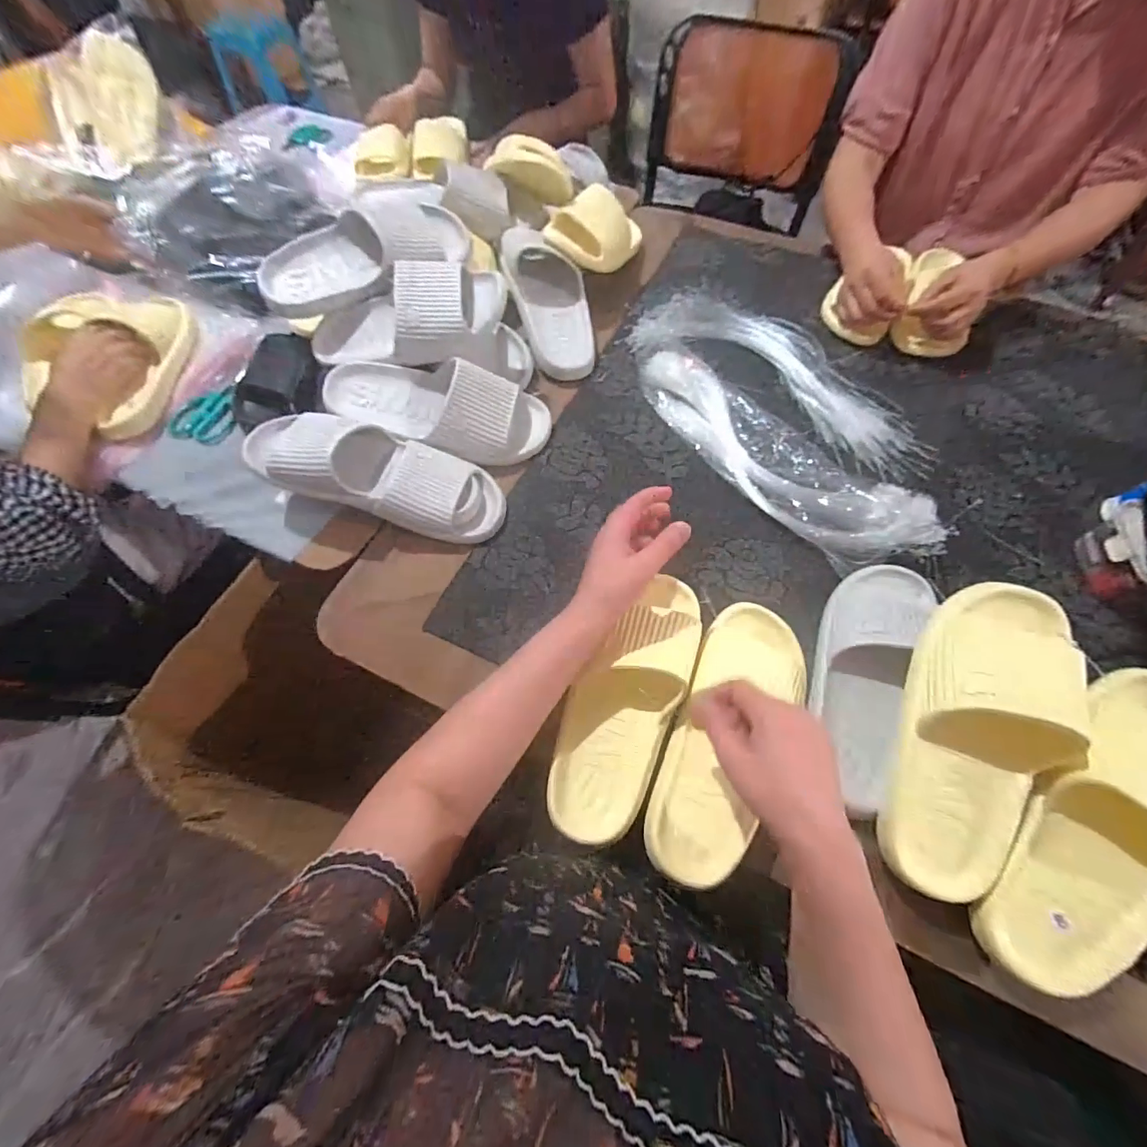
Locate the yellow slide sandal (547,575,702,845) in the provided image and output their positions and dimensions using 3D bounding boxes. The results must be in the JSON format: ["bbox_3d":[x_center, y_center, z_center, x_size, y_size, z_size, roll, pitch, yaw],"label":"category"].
[{"bbox_3d":[0.053,0.107,0.450,0.090,0.052,0.259,22,65,12],"label":"yellow slide sandal"}]

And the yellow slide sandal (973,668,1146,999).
[{"bbox_3d":[0.408,0.192,0.365,0.104,0.063,0.261,35,86,17],"label":"yellow slide sandal"}]

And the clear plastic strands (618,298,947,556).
[{"bbox_3d":[0.277,-0.229,0.654,0.275,0.034,0.512,-35,67,-16],"label":"clear plastic strands"}]

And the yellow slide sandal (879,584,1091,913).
[{"bbox_3d":[0.330,0.128,0.382,0.104,0.074,0.261,20,85,11],"label":"yellow slide sandal"}]

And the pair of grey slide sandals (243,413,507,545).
[{"bbox_3d":[-0.217,-0.113,0.546,0.278,0.073,0.108,17,62,-12],"label":"pair of grey slide sandals"}]

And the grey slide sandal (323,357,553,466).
[{"bbox_3d":[-0.162,-0.202,0.593,0.272,0.064,0.110,10,89,-12],"label":"grey slide sandal"}]

